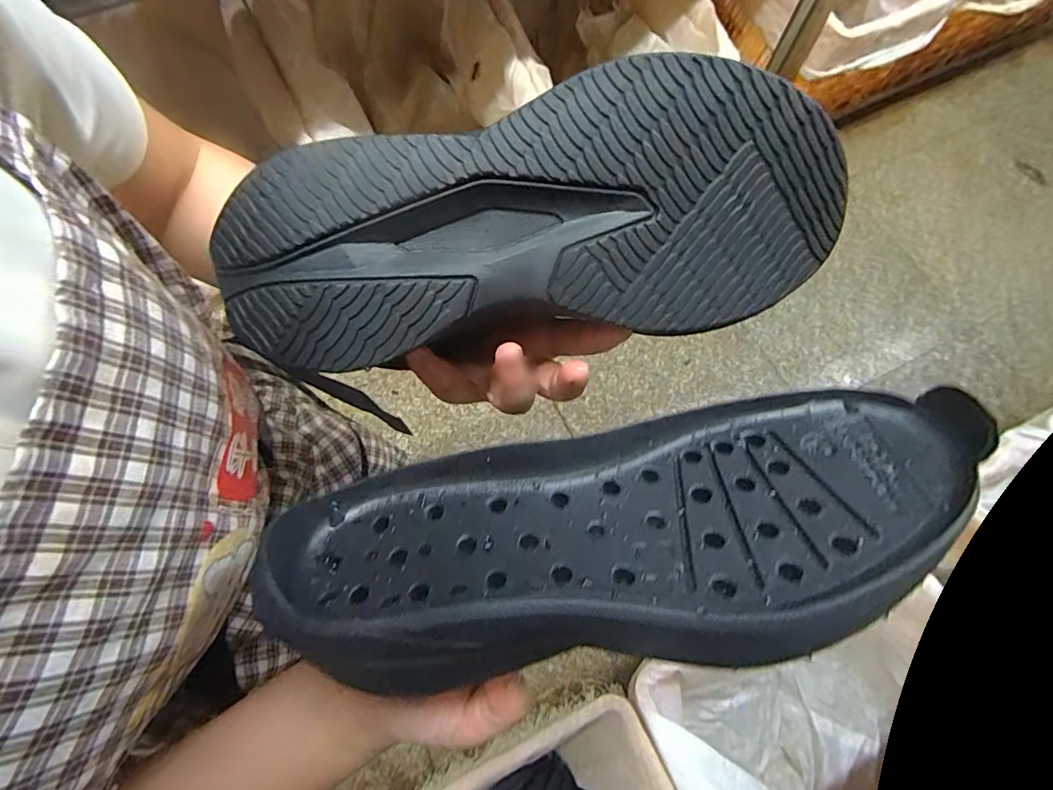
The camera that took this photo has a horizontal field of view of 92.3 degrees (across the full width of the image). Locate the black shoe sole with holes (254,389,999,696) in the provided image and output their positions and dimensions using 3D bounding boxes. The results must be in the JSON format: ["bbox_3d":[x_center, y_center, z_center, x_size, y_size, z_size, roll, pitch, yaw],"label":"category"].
[{"bbox_3d":[0.041,0.059,0.199,0.281,0.038,0.109,-11,41,-2],"label":"black shoe sole with holes"}]

